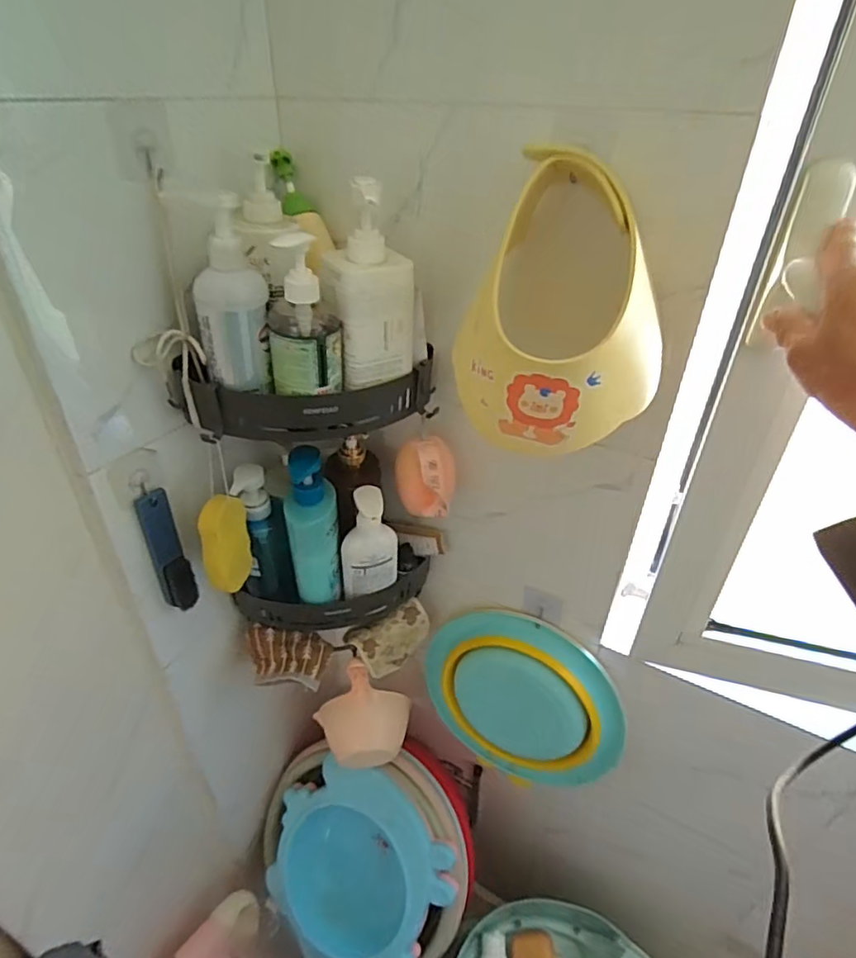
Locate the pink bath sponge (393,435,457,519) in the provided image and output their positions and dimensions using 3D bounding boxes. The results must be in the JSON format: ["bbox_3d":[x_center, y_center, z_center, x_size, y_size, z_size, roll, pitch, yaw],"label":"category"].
[{"bbox_3d":[-0.003,-0.004,0.692,0.071,0.088,0.049,10,36,12],"label":"pink bath sponge"}]

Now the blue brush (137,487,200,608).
[{"bbox_3d":[-0.296,0.084,0.645,0.036,0.159,0.023,-18,39,-25],"label":"blue brush"}]

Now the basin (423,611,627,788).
[{"bbox_3d":[0.135,0.333,0.848,0.291,0.279,0.067,19,39,23],"label":"basin"}]

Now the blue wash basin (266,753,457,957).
[{"bbox_3d":[-0.121,0.668,0.980,0.309,0.322,0.073,29,6,27],"label":"blue wash basin"}]

